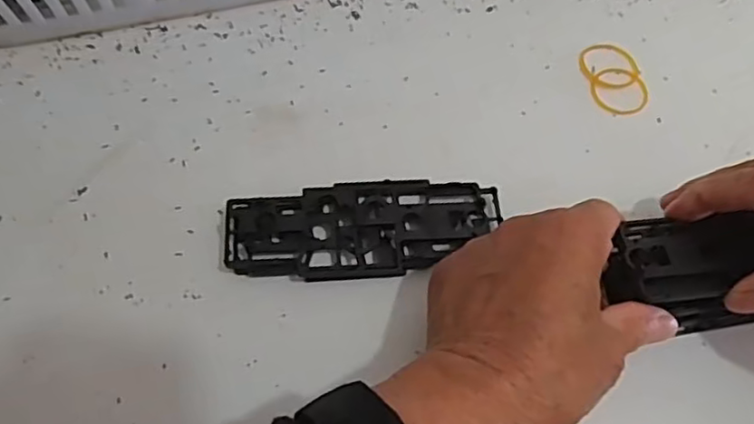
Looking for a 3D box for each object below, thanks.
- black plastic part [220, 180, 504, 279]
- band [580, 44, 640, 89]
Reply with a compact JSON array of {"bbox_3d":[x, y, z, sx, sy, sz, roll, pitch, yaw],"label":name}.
[{"bbox_3d":[-0.006,0.008,0.309,0.128,0.012,0.045,-4,65,-4],"label":"black plastic part"},{"bbox_3d":[0.130,-0.083,0.363,0.032,0.004,0.030,1,65,-2],"label":"band"}]

